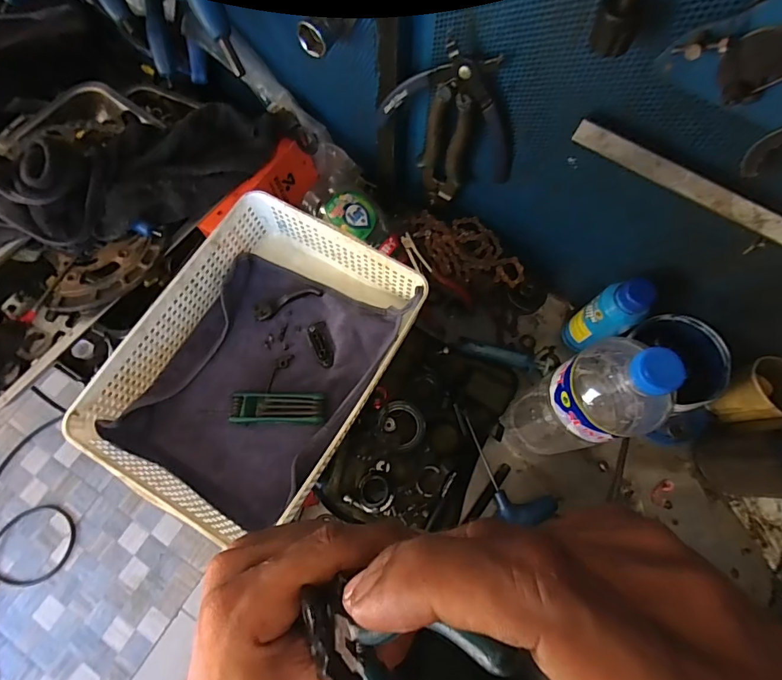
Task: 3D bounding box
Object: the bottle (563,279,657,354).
[{"bbox_3d":[0.237,-0.025,0.490,0.038,0.130,0.046,-32,74,-11],"label":"bottle"}]

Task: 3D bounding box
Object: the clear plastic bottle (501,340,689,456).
[{"bbox_3d":[0.170,0.062,0.410,0.064,0.259,0.067,0,71,0],"label":"clear plastic bottle"}]

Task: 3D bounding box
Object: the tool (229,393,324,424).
[{"bbox_3d":[-0.129,0.079,0.508,0.103,0.017,0.033,0,71,0],"label":"tool"}]

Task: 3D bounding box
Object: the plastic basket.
[{"bbox_3d":[-0.144,0.026,0.504,0.254,0.098,0.328,26,73,8],"label":"plastic basket"}]

